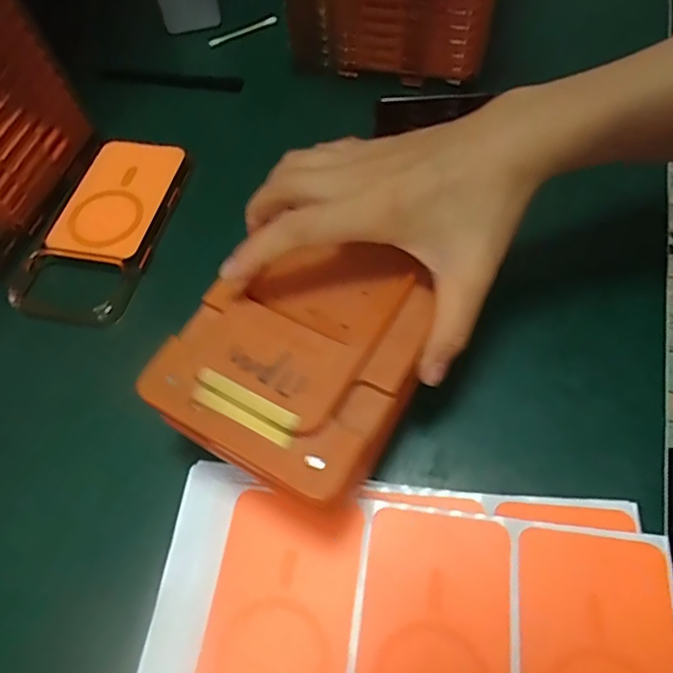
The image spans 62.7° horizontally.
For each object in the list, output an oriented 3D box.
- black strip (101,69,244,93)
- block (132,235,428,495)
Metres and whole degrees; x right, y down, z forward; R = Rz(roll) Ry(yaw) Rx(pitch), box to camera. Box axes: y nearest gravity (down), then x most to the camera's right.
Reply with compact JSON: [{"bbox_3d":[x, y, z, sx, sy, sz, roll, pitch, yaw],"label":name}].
[{"bbox_3d":[-0.148,-0.234,0.501,0.131,0.010,0.015,10,61,9],"label":"black strip"},{"bbox_3d":[-0.019,0.003,0.273,0.117,0.024,0.124,27,62,16],"label":"block"}]

